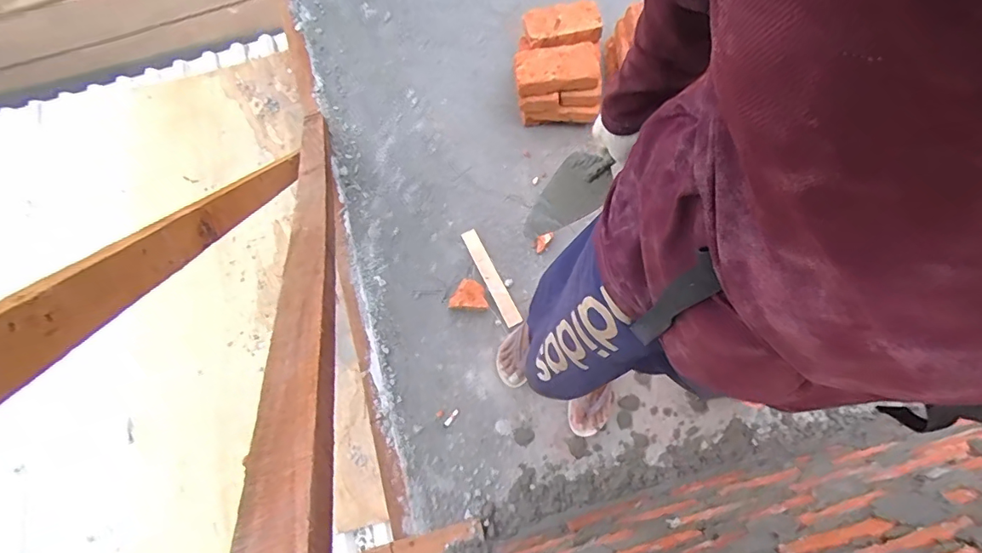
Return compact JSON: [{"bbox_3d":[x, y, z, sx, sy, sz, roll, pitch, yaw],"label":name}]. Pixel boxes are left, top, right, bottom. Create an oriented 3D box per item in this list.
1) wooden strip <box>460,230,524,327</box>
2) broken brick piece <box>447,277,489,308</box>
[{"bbox_3d":[0.000,0.000,1.288,0.044,0.017,0.280,-26,79,-6],"label":"wooden strip"},{"bbox_3d":[-0.057,0.044,1.256,0.100,0.050,0.076,2,78,0],"label":"broken brick piece"}]

